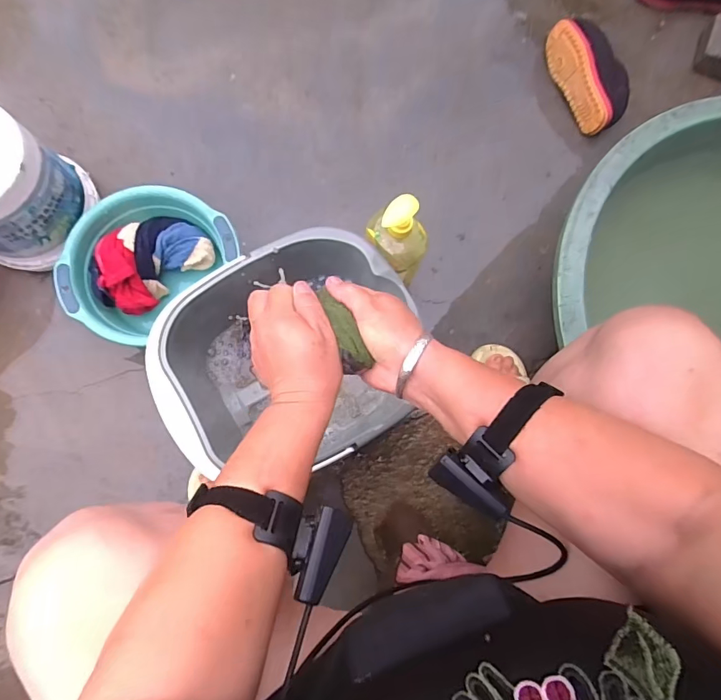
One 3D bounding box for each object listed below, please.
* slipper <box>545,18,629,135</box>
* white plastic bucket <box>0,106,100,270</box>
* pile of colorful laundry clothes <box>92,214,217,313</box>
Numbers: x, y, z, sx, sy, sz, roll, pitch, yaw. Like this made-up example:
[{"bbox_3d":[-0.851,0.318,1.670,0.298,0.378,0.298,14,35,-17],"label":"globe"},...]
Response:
[{"bbox_3d":[0.426,-0.518,0.836,0.087,0.076,0.219,-24,83,-5],"label":"slipper"},{"bbox_3d":[-0.561,-0.257,0.699,0.189,0.179,0.204,1,79,-4],"label":"white plastic bucket"},{"bbox_3d":[-0.357,-0.154,0.747,0.198,0.071,0.126,-43,85,-10],"label":"pile of colorful laundry clothes"}]

